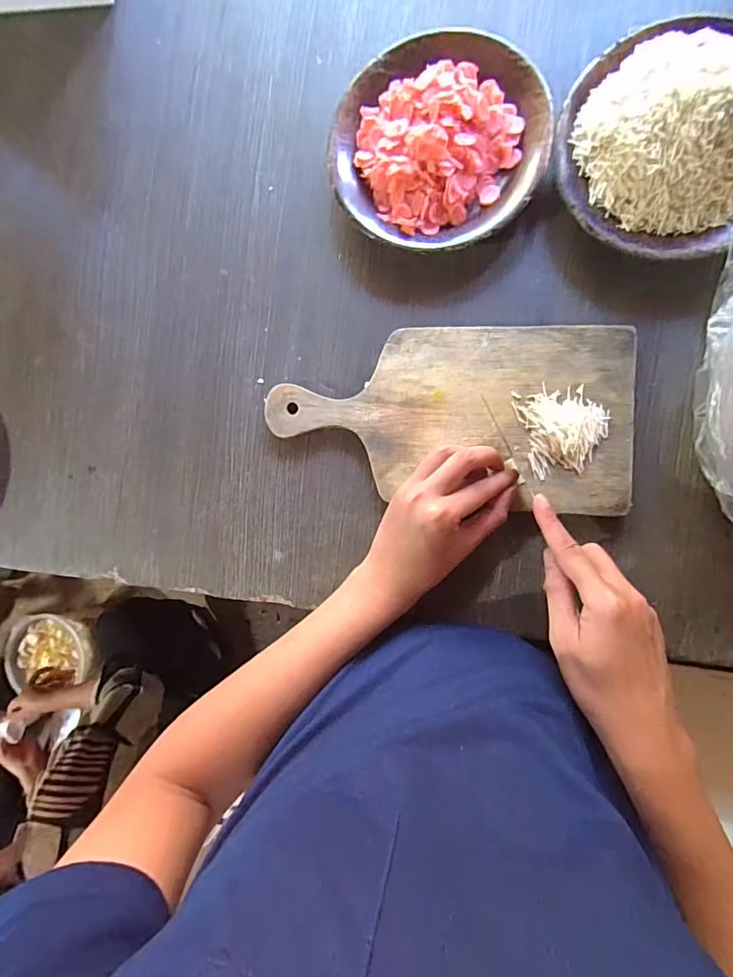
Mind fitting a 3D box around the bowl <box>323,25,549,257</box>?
[{"bbox_3d":[0.060,-0.299,0.405,0.180,0.051,0.176,0,89,10],"label":"bowl"}]

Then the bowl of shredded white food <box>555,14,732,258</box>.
[{"bbox_3d":[0.247,-0.278,0.364,0.182,0.068,0.174,0,89,10],"label":"bowl of shredded white food"}]

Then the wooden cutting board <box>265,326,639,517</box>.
[{"bbox_3d":[0.068,-0.067,0.413,0.309,0.013,0.151,5,90,10],"label":"wooden cutting board"}]

